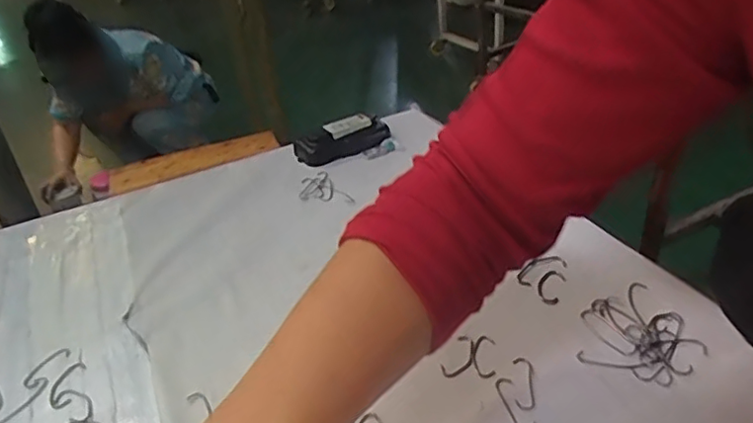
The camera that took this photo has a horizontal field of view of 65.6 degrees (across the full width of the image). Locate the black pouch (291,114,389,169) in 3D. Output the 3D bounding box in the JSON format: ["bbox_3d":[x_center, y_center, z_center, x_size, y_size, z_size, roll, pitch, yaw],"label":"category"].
[{"bbox_3d":[-0.036,-0.083,0.656,0.106,0.028,0.043,-19,36,-20],"label":"black pouch"}]

